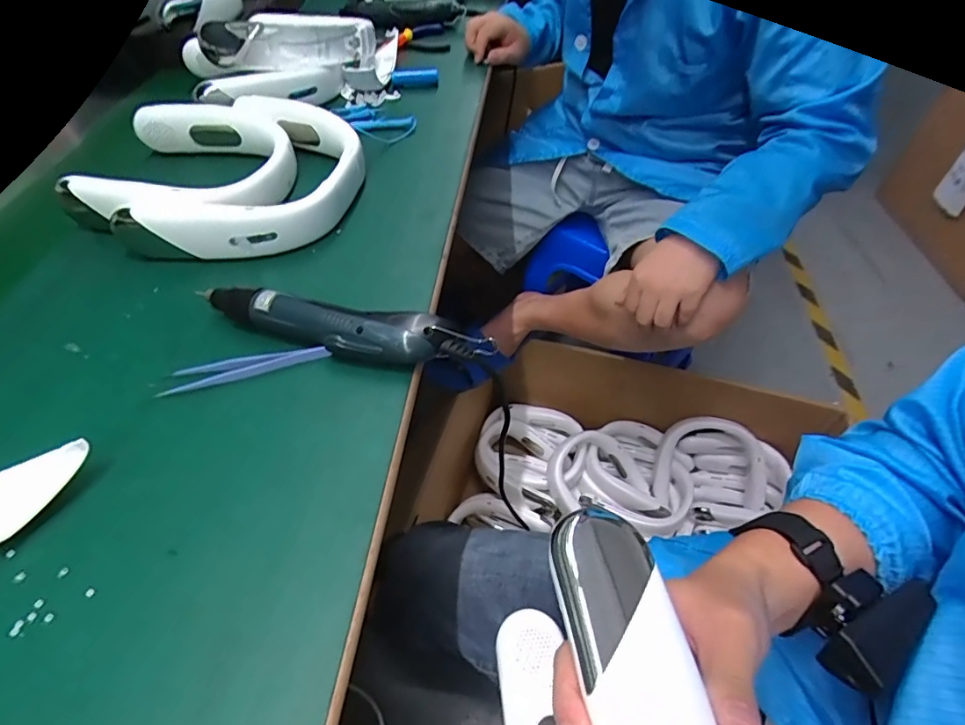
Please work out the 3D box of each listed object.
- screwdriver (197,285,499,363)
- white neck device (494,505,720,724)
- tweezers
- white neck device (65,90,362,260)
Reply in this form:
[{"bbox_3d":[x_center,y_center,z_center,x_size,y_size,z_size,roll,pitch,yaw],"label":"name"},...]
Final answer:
[{"bbox_3d":[-0.117,-0.026,0.406,0.233,0.040,0.037,13,51,9],"label":"screwdriver"},{"bbox_3d":[0.040,0.194,0.270,0.063,0.195,0.162,17,50,-6],"label":"white neck device"},{"bbox_3d":[-0.186,0.001,0.398,0.127,0.017,0.021,-9,51,-8],"label":"tweezers"},{"bbox_3d":[-0.274,-0.196,0.533,0.273,0.054,0.225,10,51,7],"label":"white neck device"}]

